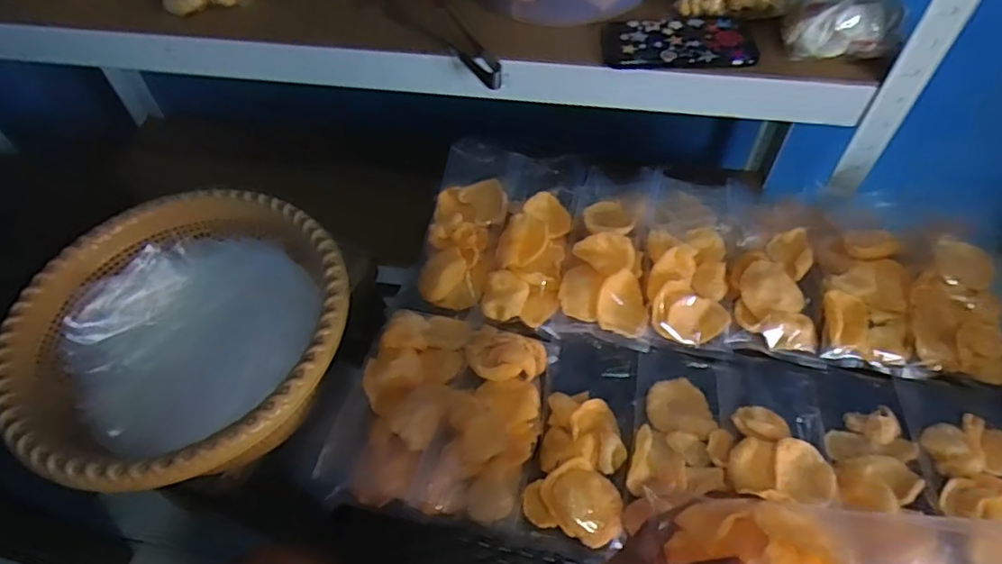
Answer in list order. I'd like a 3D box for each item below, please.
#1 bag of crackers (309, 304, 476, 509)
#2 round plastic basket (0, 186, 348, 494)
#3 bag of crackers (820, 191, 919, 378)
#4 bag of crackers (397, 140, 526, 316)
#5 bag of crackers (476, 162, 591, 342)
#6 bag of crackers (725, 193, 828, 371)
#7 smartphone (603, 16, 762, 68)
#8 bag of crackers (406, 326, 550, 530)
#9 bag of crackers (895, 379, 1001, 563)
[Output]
[{"bbox_3d":[-0.083,0.104,0.519,0.085,0.049,0.183,15,57,12],"label":"bag of crackers"},{"bbox_3d":[-0.257,0.046,0.506,0.253,0.096,0.263,-1,55,1],"label":"round plastic basket"},{"bbox_3d":[0.353,-0.003,0.574,0.084,0.031,0.181,6,71,6],"label":"bag of crackers"},{"bbox_3d":[-0.040,-0.058,0.621,0.082,0.026,0.187,13,71,11],"label":"bag of crackers"},{"bbox_3d":[0.034,-0.044,0.608,0.081,0.055,0.190,12,57,10],"label":"bag of crackers"},{"bbox_3d":[0.275,-0.012,0.584,0.086,0.034,0.182,10,56,9],"label":"bag of crackers"},{"bbox_3d":[0.181,-0.245,0.600,0.147,0.015,0.079,1,55,3],"label":"smartphone"},{"bbox_3d":[-0.008,0.118,0.508,0.084,0.039,0.176,12,57,10],"label":"bag of crackers"},{"bbox_3d":[0.387,0.163,0.470,0.095,0.030,0.182,8,56,8],"label":"bag of crackers"}]

